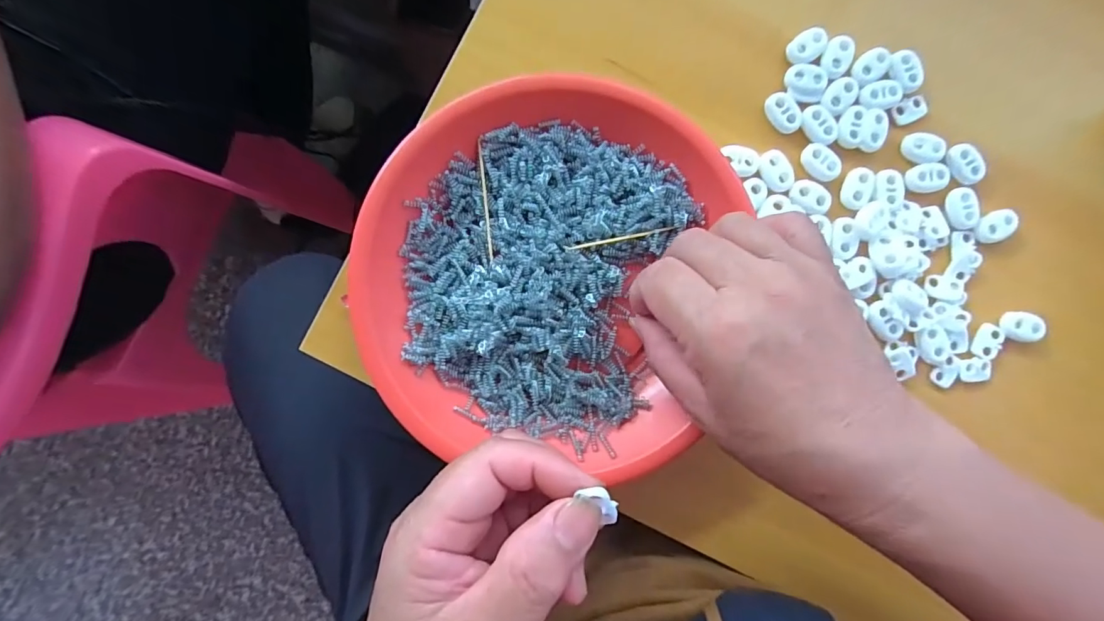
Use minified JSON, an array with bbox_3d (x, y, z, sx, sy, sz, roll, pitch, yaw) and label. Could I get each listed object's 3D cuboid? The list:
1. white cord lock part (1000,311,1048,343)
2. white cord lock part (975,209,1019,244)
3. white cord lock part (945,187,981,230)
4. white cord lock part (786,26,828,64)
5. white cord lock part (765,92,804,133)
[{"bbox_3d":[0.253,0.009,0.249,0.019,0.007,0.016,6,88,-2],"label":"white cord lock part"},{"bbox_3d":[0.239,-0.045,0.249,0.023,0.004,0.014,-26,89,-3],"label":"white cord lock part"},{"bbox_3d":[0.221,-0.055,0.248,0.014,0.005,0.022,-22,89,-3],"label":"white cord lock part"},{"bbox_3d":[0.137,-0.141,0.248,0.023,0.004,0.015,-34,89,-3],"label":"white cord lock part"},{"bbox_3d":[0.124,-0.105,0.248,0.014,0.005,0.022,-34,89,-3],"label":"white cord lock part"}]

